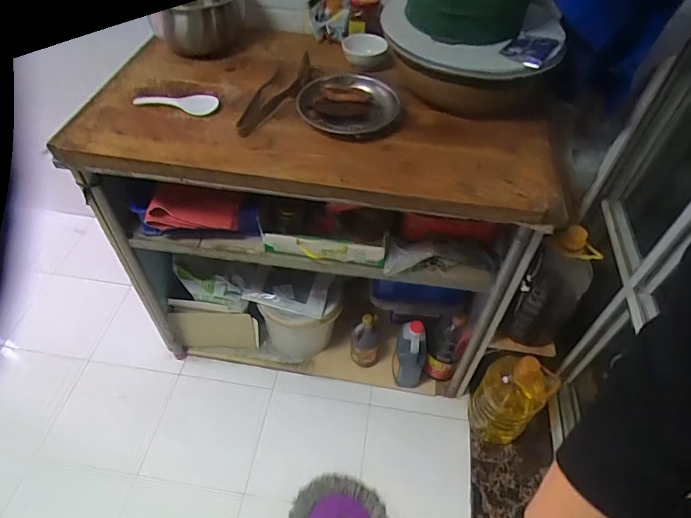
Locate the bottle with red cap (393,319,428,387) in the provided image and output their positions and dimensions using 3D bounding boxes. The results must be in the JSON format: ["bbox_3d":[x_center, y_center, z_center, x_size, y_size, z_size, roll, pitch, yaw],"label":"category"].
[{"bbox_3d":[0.191,0.282,1.356,0.096,0.232,0.098,17,54,10],"label":"bottle with red cap"}]

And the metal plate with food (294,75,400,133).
[{"bbox_3d":[0.001,-0.302,0.918,0.179,0.031,0.179,2,53,-2],"label":"metal plate with food"}]

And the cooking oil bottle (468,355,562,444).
[{"bbox_3d":[0.446,0.365,1.262,0.160,0.346,0.156,1,50,-1],"label":"cooking oil bottle"}]

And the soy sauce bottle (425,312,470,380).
[{"bbox_3d":[0.291,0.258,1.363,0.102,0.287,0.103,22,52,15],"label":"soy sauce bottle"}]

